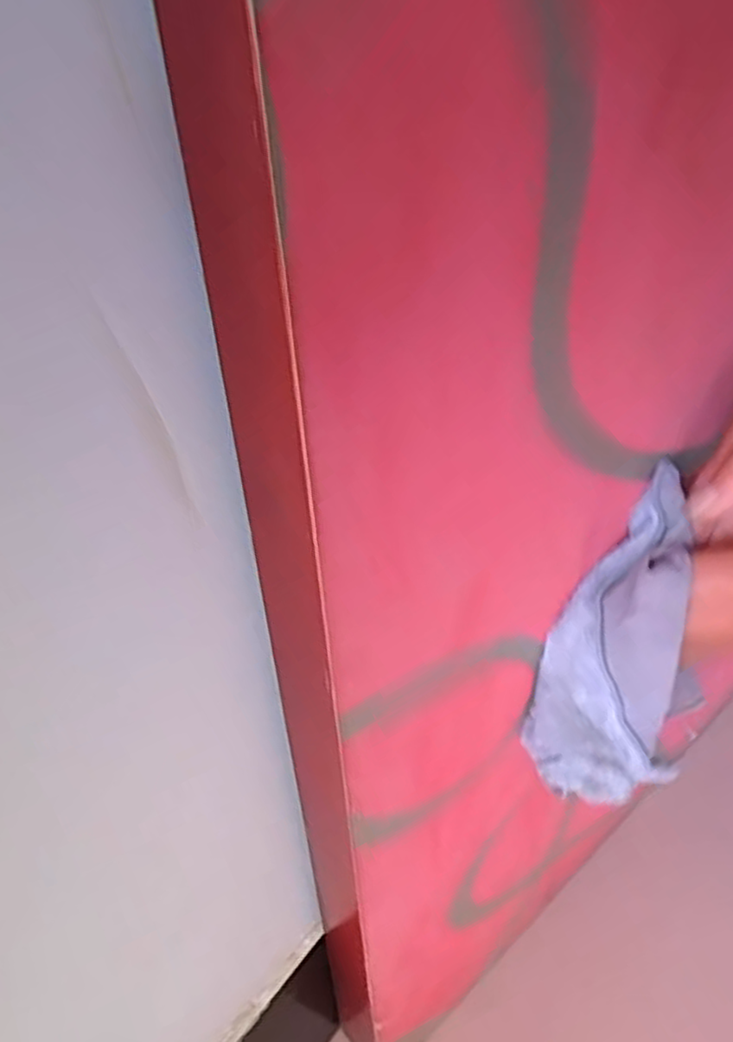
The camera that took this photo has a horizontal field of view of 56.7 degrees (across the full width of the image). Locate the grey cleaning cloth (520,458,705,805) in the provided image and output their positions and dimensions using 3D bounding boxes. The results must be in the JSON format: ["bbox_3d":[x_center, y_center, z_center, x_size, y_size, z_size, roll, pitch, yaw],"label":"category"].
[{"bbox_3d":[0.129,0.067,0.340,0.068,0.167,0.049,20,13,35],"label":"grey cleaning cloth"}]

